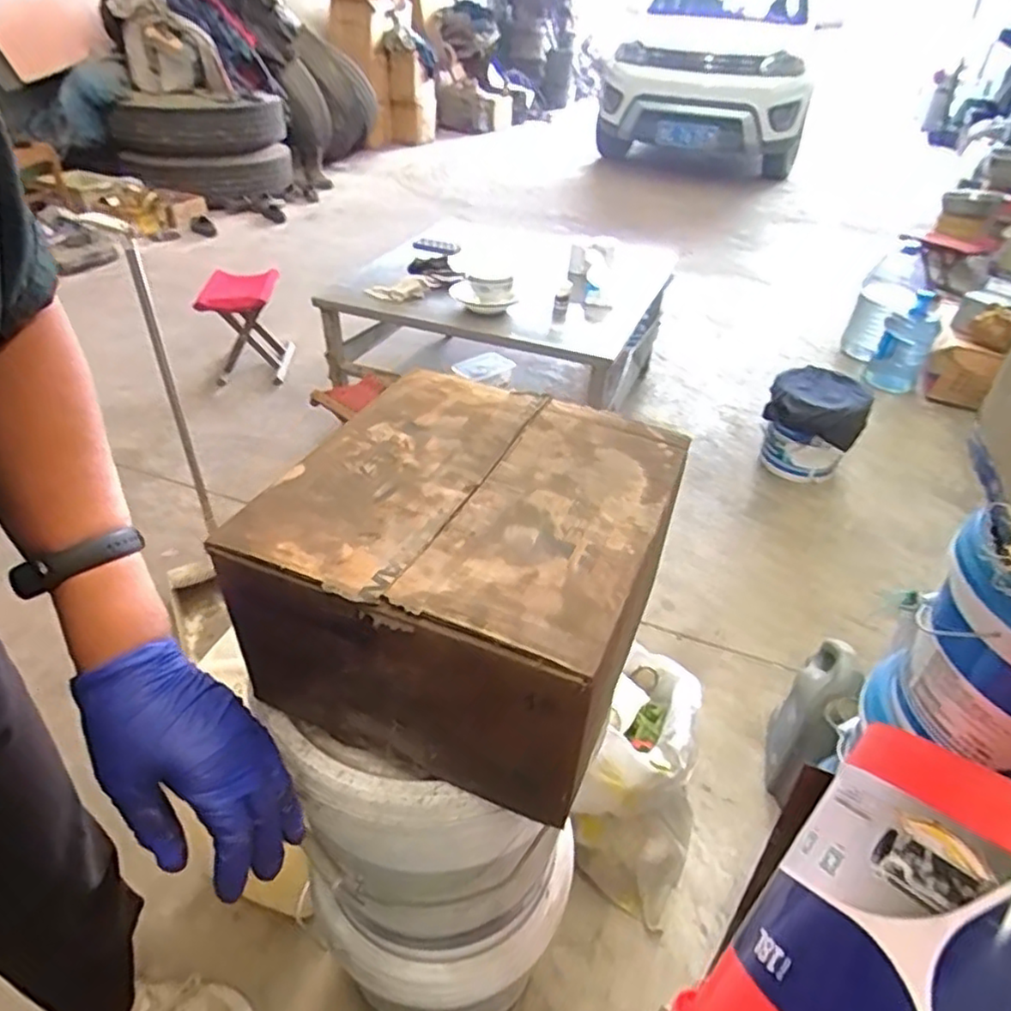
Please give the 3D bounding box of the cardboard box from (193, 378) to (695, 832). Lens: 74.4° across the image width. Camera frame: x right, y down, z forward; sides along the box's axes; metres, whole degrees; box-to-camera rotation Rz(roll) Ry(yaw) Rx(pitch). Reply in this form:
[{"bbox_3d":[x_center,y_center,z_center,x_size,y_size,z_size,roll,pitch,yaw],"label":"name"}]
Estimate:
[{"bbox_3d":[-0.022,0.042,0.512,0.254,0.159,0.269,14,41,19],"label":"cardboard box"}]

